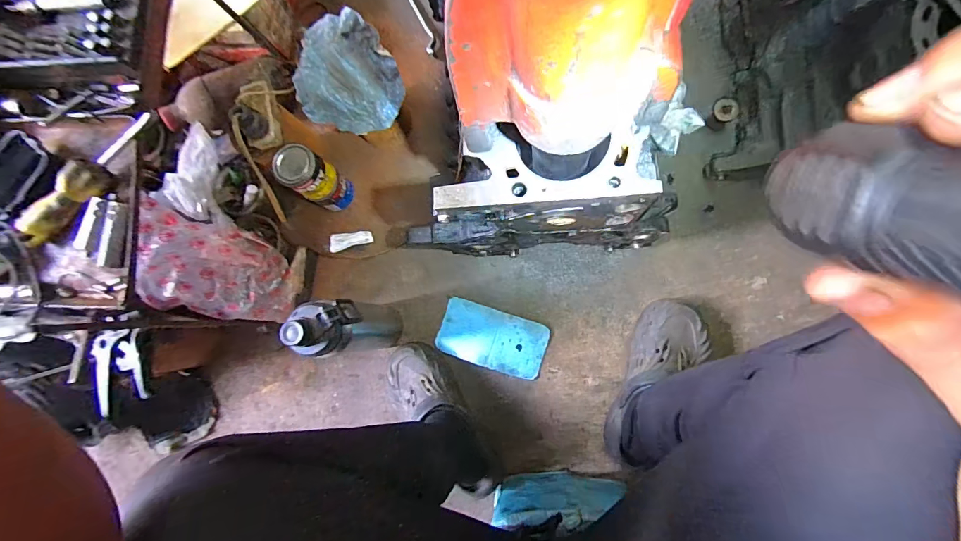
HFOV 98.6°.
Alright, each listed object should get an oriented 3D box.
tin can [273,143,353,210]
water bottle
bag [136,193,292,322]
[{"bbox_3d":[-0.285,-0.156,0.724,0.062,0.160,0.074,29,90,9],"label":"tin can"},{"bbox_3d":[-0.201,0.092,0.635,0.103,0.275,0.084,-9,84,7],"label":"water bottle"},{"bbox_3d":[-0.436,-0.002,0.697,0.249,0.073,0.164,18,92,-17],"label":"bag"}]

